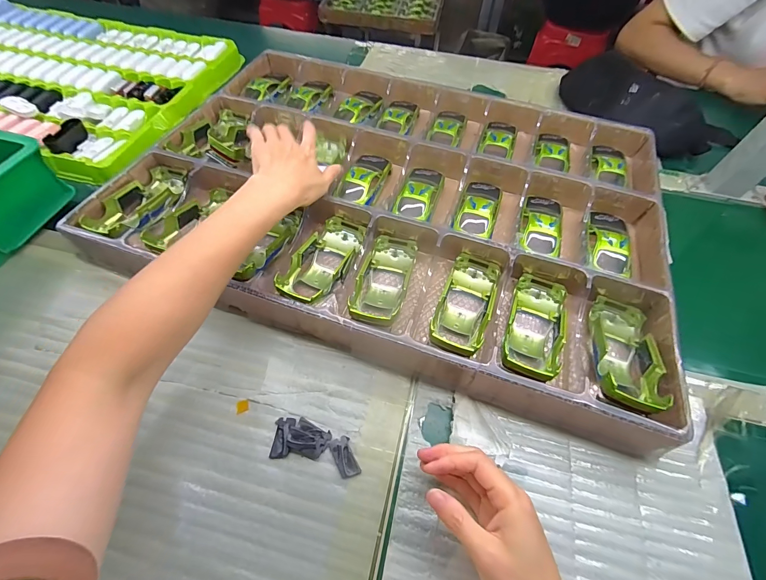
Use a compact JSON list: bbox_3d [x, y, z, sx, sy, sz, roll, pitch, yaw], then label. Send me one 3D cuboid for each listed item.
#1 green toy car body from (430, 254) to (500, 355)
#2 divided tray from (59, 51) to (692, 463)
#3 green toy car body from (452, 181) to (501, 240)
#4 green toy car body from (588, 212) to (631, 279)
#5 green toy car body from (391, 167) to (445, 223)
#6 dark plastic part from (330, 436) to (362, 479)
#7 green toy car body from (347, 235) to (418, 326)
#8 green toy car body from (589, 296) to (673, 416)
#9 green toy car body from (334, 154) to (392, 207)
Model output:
[{"bbox_3d":[0.090,0.014,0.370,0.057,0.041,0.133,21,59,11],"label":"green toy car body"},{"bbox_3d":[-0.005,-0.148,0.469,0.695,0.049,0.484,17,58,9],"label":"divided tray"},{"bbox_3d":[0.124,-0.108,0.450,0.049,0.030,0.106,17,58,9],"label":"green toy car body"},{"bbox_3d":[0.271,-0.055,0.420,0.048,0.030,0.109,20,59,10],"label":"green toy car body"},{"bbox_3d":[0.051,-0.132,0.462,0.050,0.027,0.100,17,58,9],"label":"green toy car body"},{"bbox_3d":[-0.034,0.148,0.306,0.018,0.004,0.033,-19,60,-14],"label":"dark plastic part"},{"bbox_3d":[0.002,-0.014,0.389,0.051,0.033,0.120,15,58,7],"label":"green toy car body"},{"bbox_3d":[0.236,0.058,0.341,0.061,0.055,0.135,21,59,11],"label":"green toy car body"},{"bbox_3d":[-0.024,-0.155,0.473,0.050,0.024,0.100,15,58,8],"label":"green toy car body"}]

